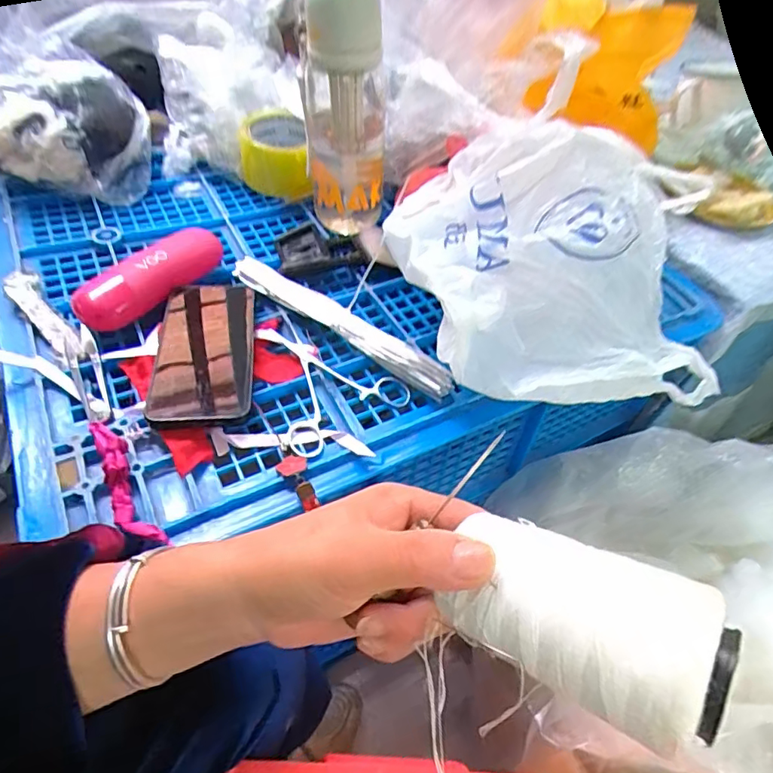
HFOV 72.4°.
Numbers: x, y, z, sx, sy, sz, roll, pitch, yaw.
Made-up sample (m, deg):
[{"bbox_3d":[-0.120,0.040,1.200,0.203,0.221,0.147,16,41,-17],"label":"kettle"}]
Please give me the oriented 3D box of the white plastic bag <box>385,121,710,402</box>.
[{"bbox_3d":[0.155,-0.113,0.457,0.303,0.141,0.215,4,51,-2],"label":"white plastic bag"}]

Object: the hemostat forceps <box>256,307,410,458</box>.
[{"bbox_3d":[-0.060,-0.018,0.467,0.112,0.012,0.152,-25,57,-23],"label":"hemostat forceps"}]

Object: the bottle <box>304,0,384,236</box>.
[{"bbox_3d":[-0.044,-0.287,0.565,0.085,0.254,0.102,0,51,-5],"label":"bottle"}]

